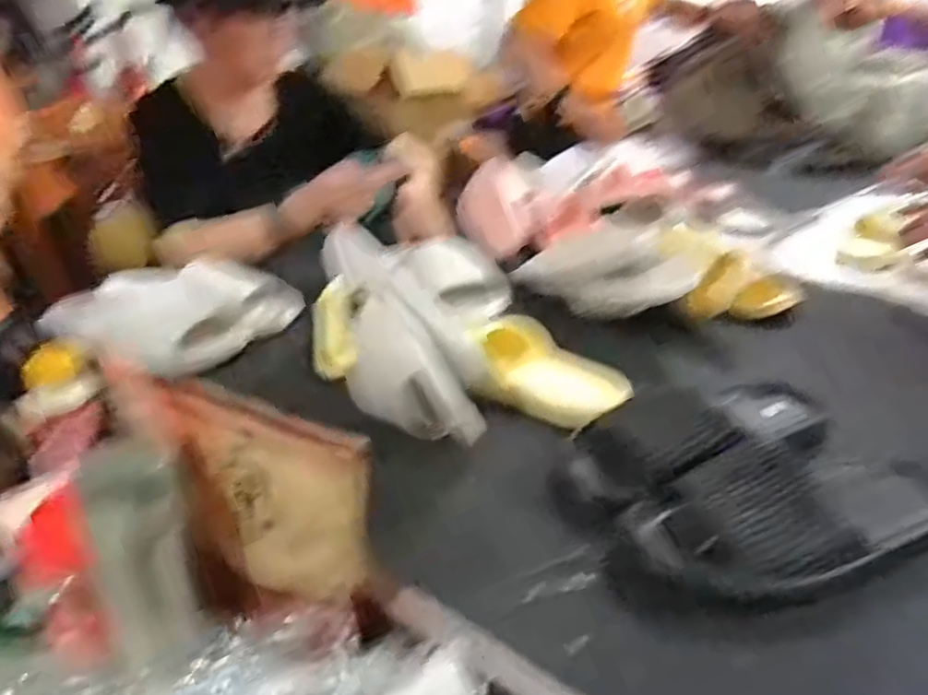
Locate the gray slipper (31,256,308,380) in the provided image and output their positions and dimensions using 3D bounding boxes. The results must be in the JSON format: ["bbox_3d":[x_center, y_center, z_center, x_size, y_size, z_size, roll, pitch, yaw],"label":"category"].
[{"bbox_3d":[-0.325,-0.041,0.841,0.147,0.076,0.269,23,34,37],"label":"gray slipper"}]

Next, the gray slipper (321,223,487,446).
[{"bbox_3d":[-0.077,-0.015,0.692,0.082,0.089,0.264,-17,67,-31],"label":"gray slipper"}]

